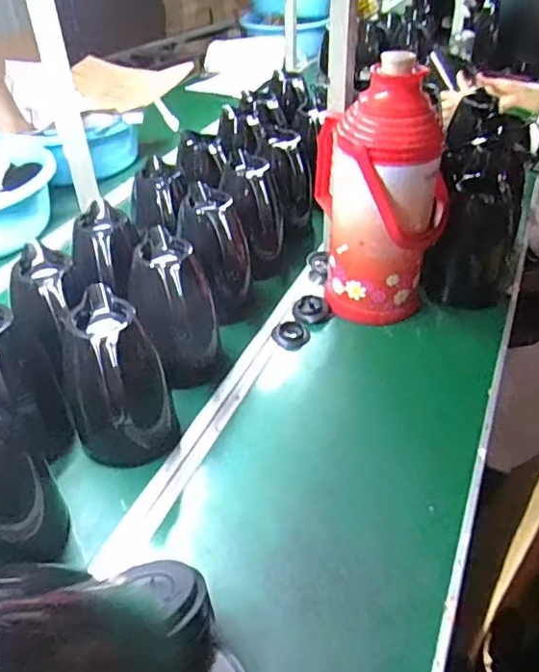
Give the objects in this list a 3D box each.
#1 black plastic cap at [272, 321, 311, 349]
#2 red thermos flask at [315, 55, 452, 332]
[{"bbox_3d":[0.035,-0.002,0.954,0.057,0.010,0.056,-2,39,2],"label":"black plastic cap"},{"bbox_3d":[0.171,-0.207,0.904,0.209,0.378,0.149,4,39,9],"label":"red thermos flask"}]

